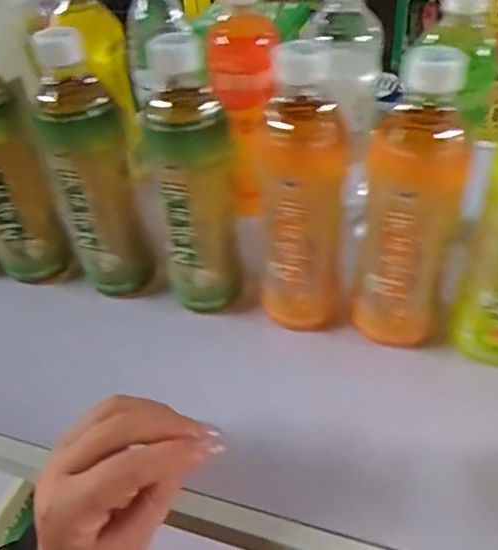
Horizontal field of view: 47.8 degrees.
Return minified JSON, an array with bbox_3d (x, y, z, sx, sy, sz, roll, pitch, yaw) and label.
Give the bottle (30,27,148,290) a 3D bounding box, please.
[{"bbox_3d":[-0.125,-0.082,0.441,0.058,0.204,0.066,-18,44,-13],"label":"bottle"}]

